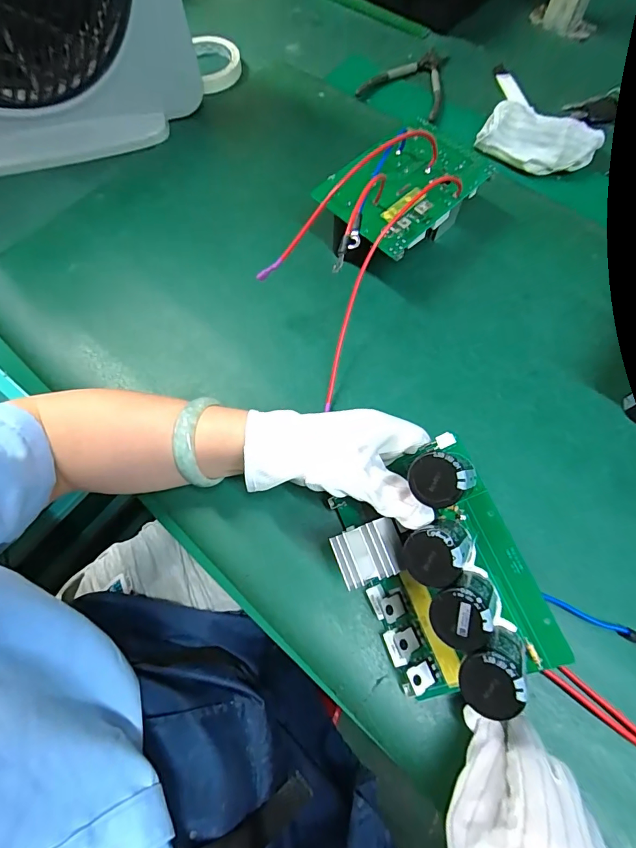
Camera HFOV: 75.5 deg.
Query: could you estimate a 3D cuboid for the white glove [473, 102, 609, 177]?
[{"bbox_3d":[0.257,-0.332,0.482,0.124,0.034,0.070,30,72,13],"label":"white glove"}]

